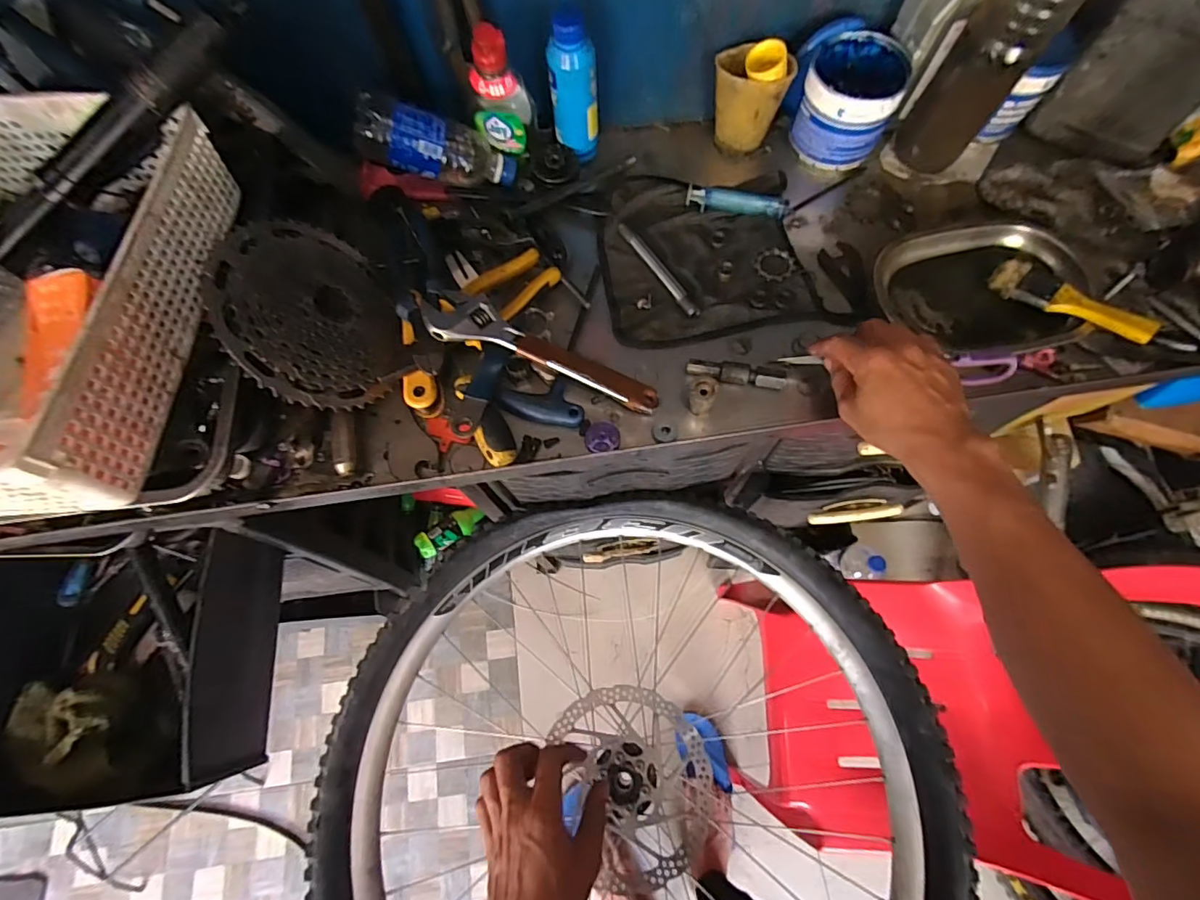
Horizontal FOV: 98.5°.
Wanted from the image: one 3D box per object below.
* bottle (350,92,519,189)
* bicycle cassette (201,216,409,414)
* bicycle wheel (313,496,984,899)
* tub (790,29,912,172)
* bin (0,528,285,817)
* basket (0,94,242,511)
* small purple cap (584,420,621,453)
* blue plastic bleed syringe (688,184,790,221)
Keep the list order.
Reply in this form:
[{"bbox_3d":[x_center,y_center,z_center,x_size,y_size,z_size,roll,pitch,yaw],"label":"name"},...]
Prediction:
[{"bbox_3d":[-0.173,-0.328,0.561,0.166,0.061,0.055,5,67,-27],"label":"bottle"},{"bbox_3d":[-0.258,-0.128,0.472,0.043,0.159,0.174,-19,76,42],"label":"bicycle cassette"},{"bbox_3d":[0.029,0.346,0.545,0.638,0.110,0.619,-1,70,2],"label":"bicycle wheel"},{"bbox_3d":[0.276,-0.385,0.583,0.094,0.096,0.102,-1,70,2],"label":"tub"},{"bbox_3d":[-0.589,0.265,0.641,0.313,0.114,0.295,-6,70,0],"label":"bin"},{"bbox_3d":[-0.435,-0.116,0.371,0.237,0.100,0.322,-1,70,2],"label":"basket"},{"bbox_3d":[0.002,-0.015,0.507,0.034,0.013,0.038,-8,70,0],"label":"small purple cap"},{"bbox_3d":[0.158,-0.285,0.593,0.115,0.021,0.025,9,70,6],"label":"blue plastic bleed syringe"}]

